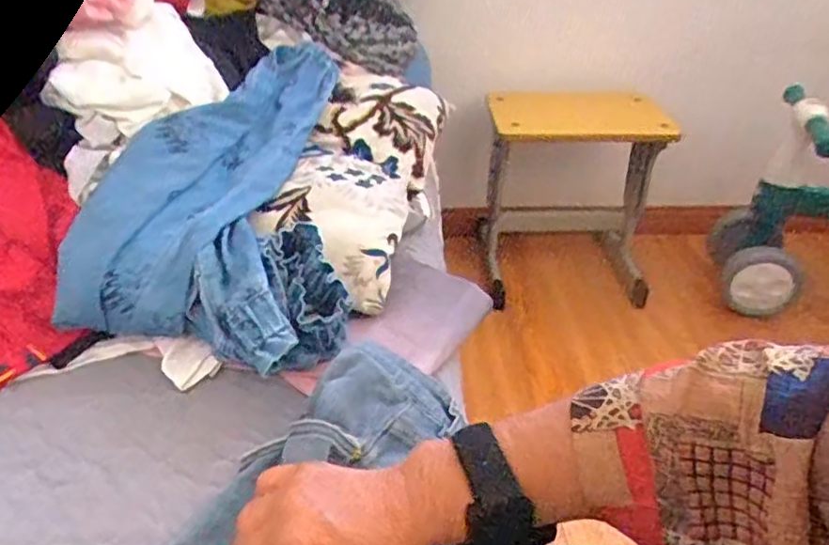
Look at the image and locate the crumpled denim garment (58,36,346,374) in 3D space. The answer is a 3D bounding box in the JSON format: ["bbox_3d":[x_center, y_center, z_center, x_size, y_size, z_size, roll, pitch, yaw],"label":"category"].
[{"bbox_3d":[-0.208,-0.100,0.702,0.247,0.137,0.524,-2,33,-6],"label":"crumpled denim garment"}]

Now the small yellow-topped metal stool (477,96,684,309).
[{"bbox_3d":[0.341,-0.198,1.440,0.365,0.407,0.358,5,33,4],"label":"small yellow-topped metal stool"}]

